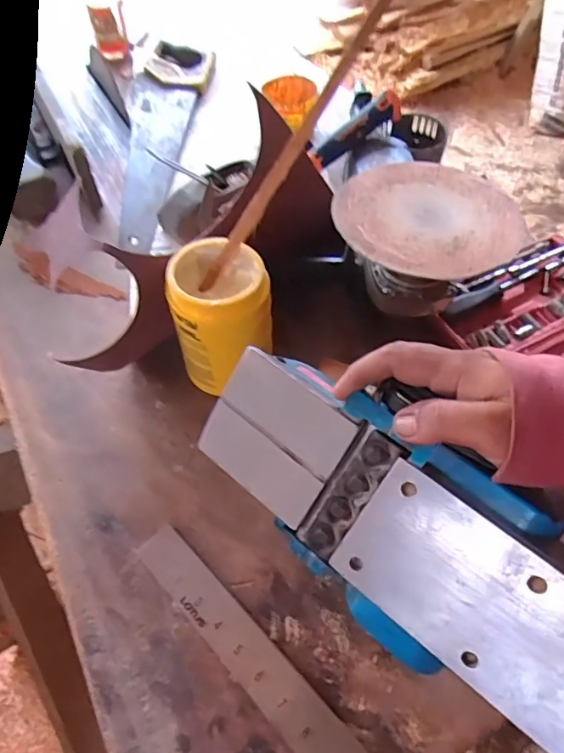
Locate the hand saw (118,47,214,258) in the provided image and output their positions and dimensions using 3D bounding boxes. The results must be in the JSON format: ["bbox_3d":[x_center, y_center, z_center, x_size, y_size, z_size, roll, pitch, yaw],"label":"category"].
[{"bbox_3d":[-0.203,-0.400,0.818,0.136,0.029,0.524,0,55,1],"label":"hand saw"}]

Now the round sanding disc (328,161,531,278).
[{"bbox_3d":[0.138,-0.155,0.474,0.170,0.013,0.170,0,57,0],"label":"round sanding disc"}]

